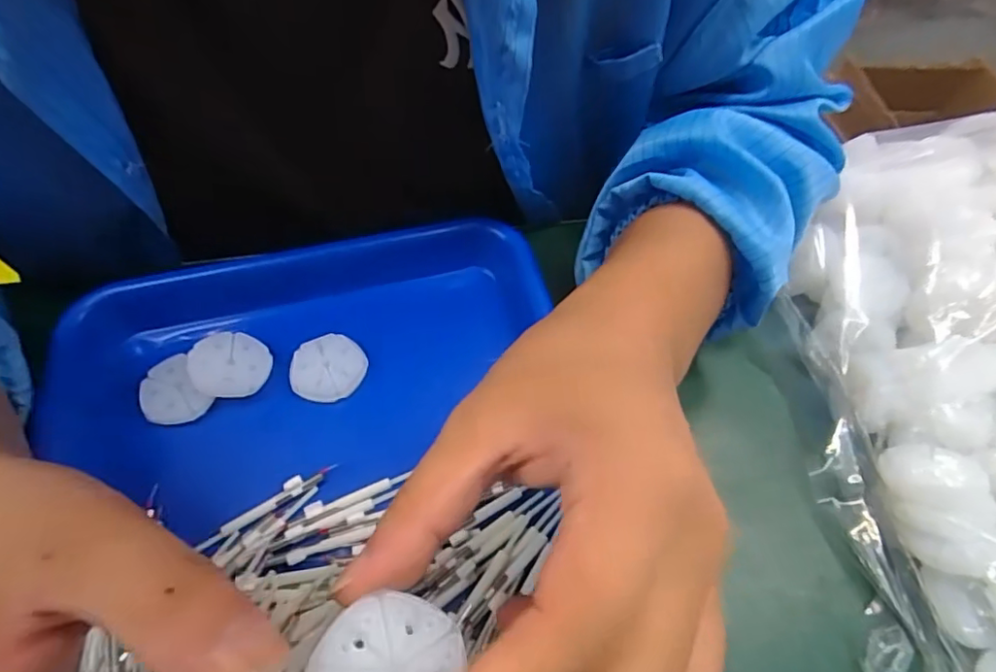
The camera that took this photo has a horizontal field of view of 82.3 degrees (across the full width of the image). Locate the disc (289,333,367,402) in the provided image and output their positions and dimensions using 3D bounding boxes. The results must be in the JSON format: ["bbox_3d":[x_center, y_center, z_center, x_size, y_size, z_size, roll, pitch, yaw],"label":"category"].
[{"bbox_3d":[-0.088,0.017,0.295,0.037,0.007,0.035,0,56,0],"label":"disc"}]

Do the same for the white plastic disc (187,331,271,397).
[{"bbox_3d":[-0.136,0.014,0.289,0.038,0.004,0.035,8,56,-13],"label":"white plastic disc"}]

